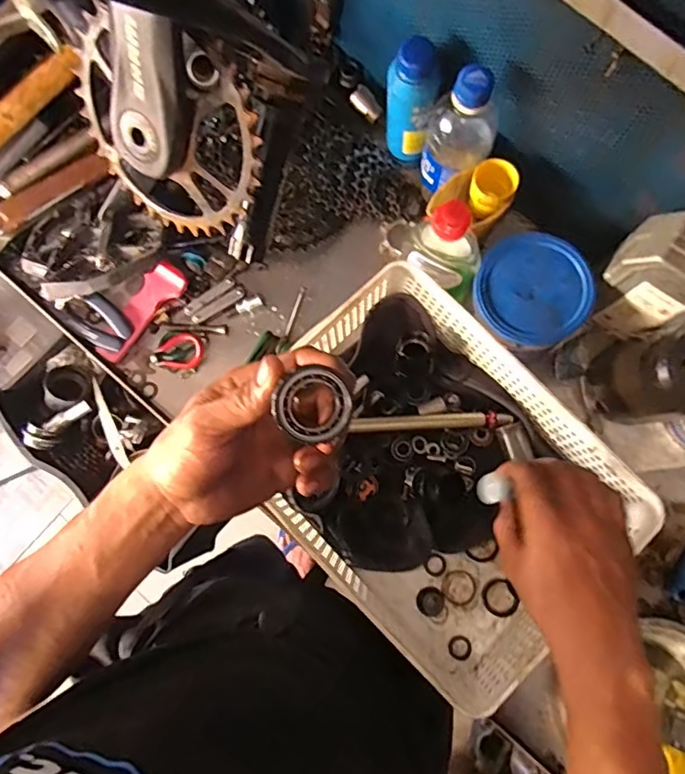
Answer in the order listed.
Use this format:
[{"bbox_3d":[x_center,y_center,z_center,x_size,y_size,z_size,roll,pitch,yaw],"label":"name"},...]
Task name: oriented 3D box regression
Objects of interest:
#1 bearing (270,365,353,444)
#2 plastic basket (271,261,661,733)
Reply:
[{"bbox_3d":[-0.015,0.010,0.294,0.039,0.010,0.037,11,94,-12],"label":"bearing"},{"bbox_3d":[0.084,0.080,0.507,0.321,0.079,0.265,40,83,7],"label":"plastic basket"}]

